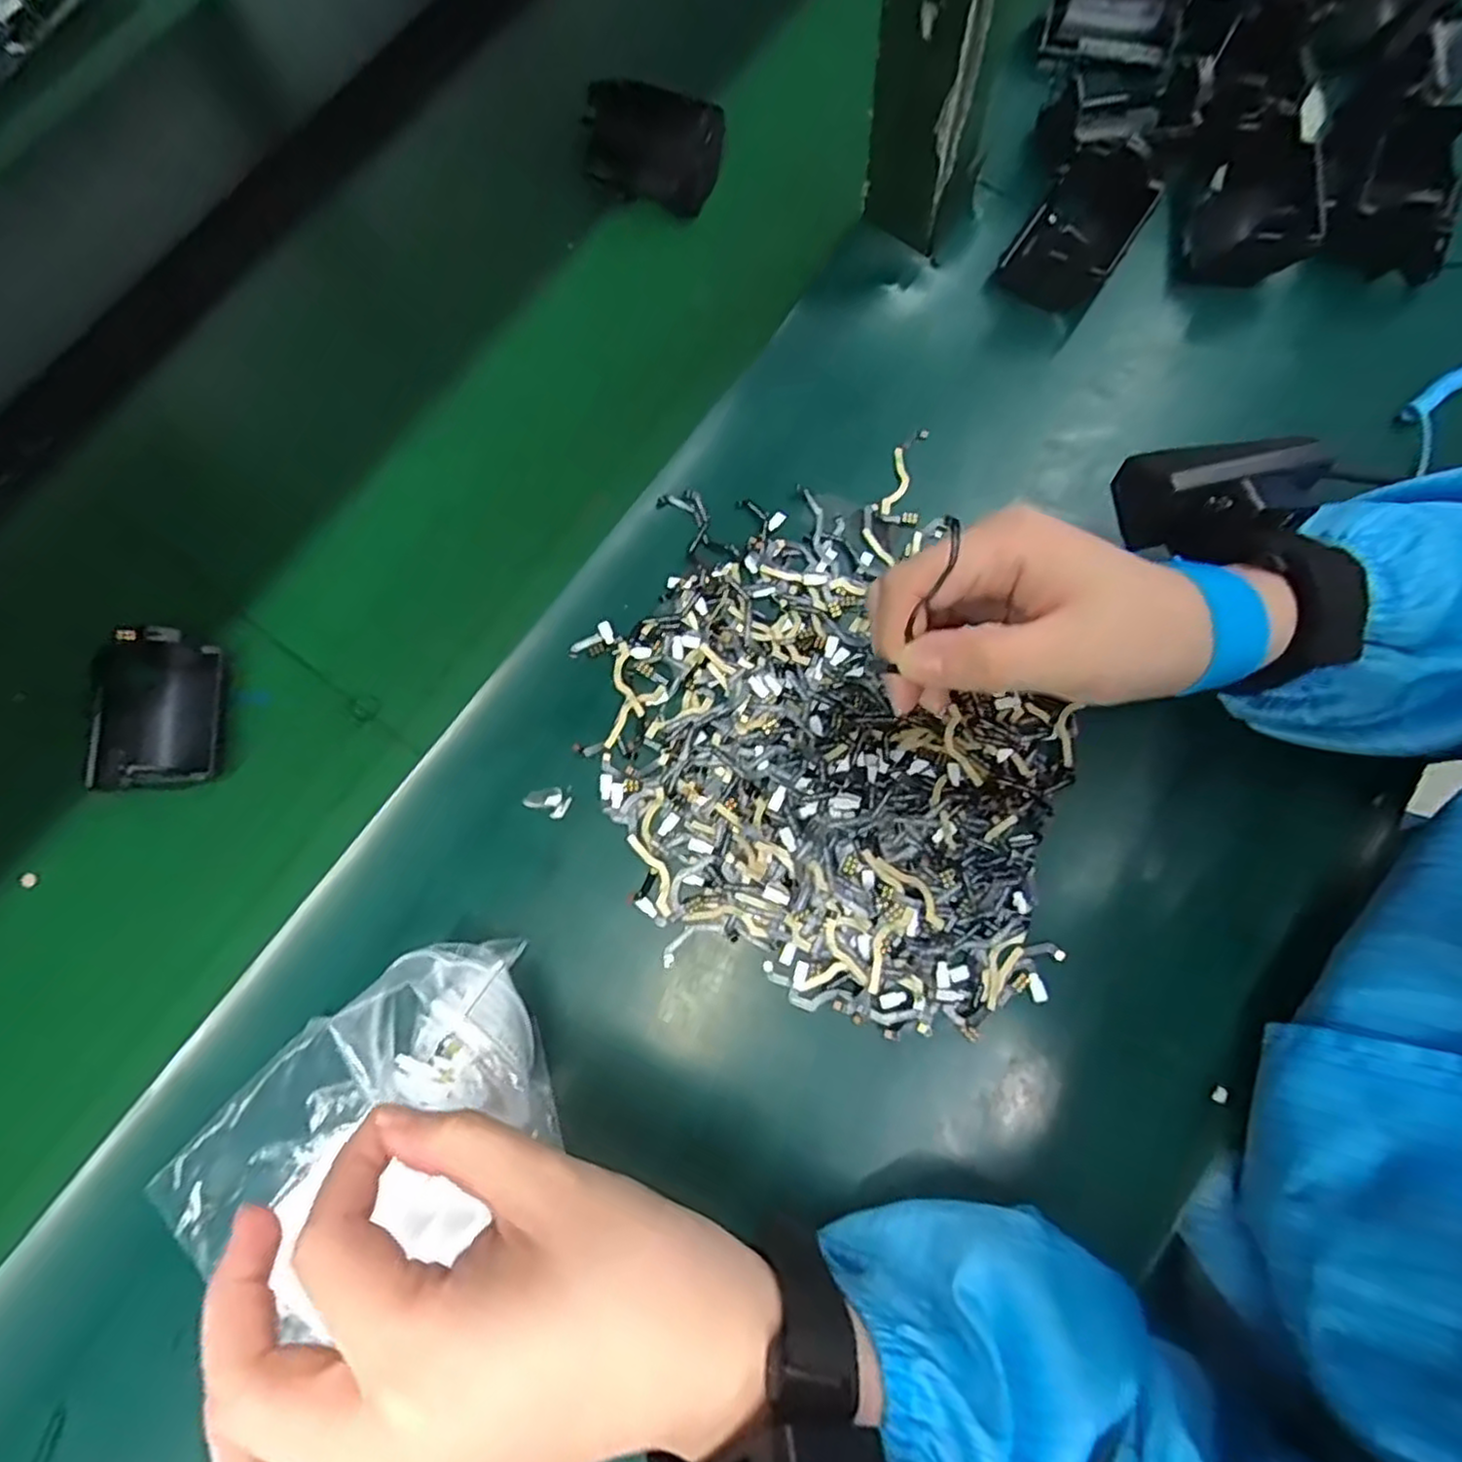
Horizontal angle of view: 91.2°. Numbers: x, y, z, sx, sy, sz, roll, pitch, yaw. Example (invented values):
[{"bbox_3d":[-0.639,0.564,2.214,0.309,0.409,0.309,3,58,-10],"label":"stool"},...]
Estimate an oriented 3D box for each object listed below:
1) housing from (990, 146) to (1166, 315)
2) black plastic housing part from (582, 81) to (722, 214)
[{"bbox_3d":[0.175,-0.252,0.361,0.051,0.042,0.070,31,79,11],"label":"housing"},{"bbox_3d":[-0.042,-0.330,0.401,0.074,0.033,0.044,25,78,9],"label":"black plastic housing part"}]

